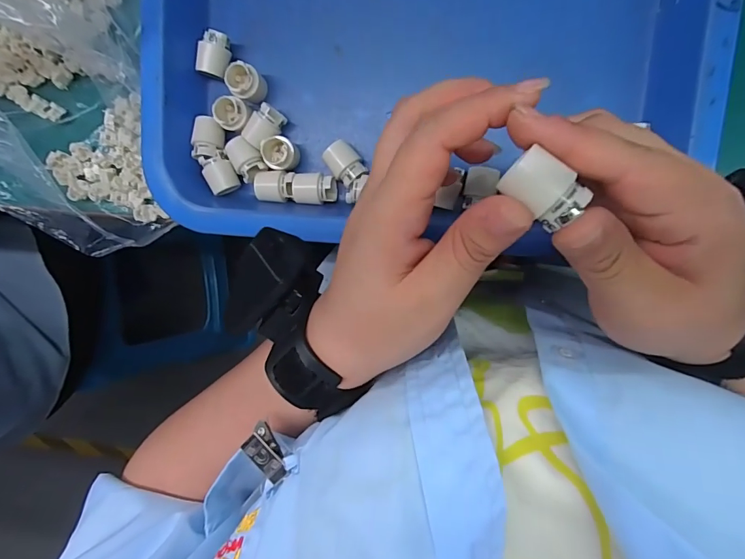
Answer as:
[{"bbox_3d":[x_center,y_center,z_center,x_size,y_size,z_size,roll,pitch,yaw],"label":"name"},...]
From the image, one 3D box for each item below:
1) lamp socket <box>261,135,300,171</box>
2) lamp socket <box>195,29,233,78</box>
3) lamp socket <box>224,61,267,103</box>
[{"bbox_3d":[-0.062,-0.085,0.286,0.018,0.025,0.022,9,97,6],"label":"lamp socket"},{"bbox_3d":[-0.107,-0.151,0.287,0.019,0.022,0.027,18,98,5],"label":"lamp socket"},{"bbox_3d":[-0.085,-0.132,0.283,0.021,0.026,0.022,1,96,7],"label":"lamp socket"}]

